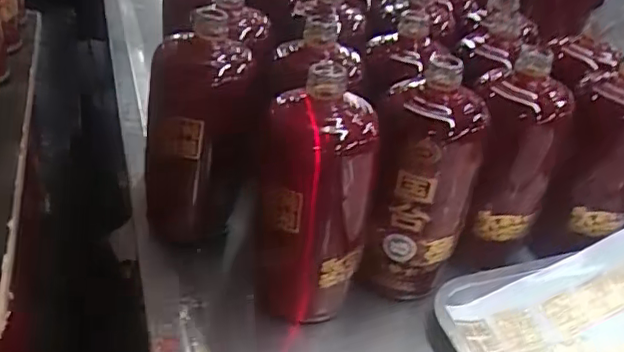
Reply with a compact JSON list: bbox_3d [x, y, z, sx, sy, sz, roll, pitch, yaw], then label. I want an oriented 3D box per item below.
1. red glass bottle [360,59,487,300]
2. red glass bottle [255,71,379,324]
[{"bbox_3d":[0.085,0.010,0.469,0.077,0.176,0.073,9,33,9],"label":"red glass bottle"},{"bbox_3d":[0.001,0.017,0.437,0.081,0.179,0.085,4,33,1],"label":"red glass bottle"}]

